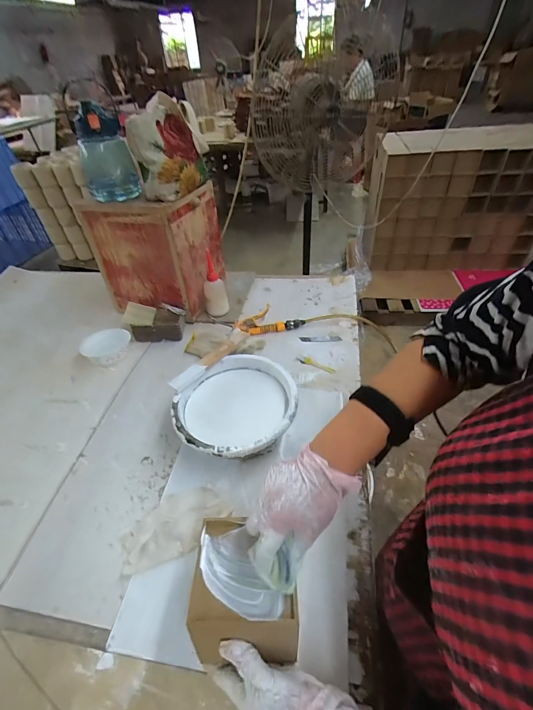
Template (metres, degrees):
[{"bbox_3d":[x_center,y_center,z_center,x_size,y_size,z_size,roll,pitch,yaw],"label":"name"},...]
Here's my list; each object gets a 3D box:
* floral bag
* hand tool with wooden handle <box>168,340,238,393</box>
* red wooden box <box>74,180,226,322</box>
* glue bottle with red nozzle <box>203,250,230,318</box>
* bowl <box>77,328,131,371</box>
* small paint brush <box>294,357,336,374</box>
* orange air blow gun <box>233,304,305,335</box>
[{"bbox_3d":[-0.211,-0.463,0.750,0.086,0.170,0.189,11,45,18],"label":"floral bag"},{"bbox_3d":[-0.122,0.016,0.657,0.028,0.022,0.156,29,53,31],"label":"hand tool with wooden handle"},{"bbox_3d":[-0.291,-0.303,0.929,0.260,0.287,0.251,8,44,14],"label":"red wooden box"},{"bbox_3d":[-0.140,-0.175,0.901,0.062,0.165,0.048,-13,44,-8],"label":"glue bottle with red nozzle"},{"bbox_3d":[-0.385,-0.020,0.810,0.098,0.047,0.098,-3,44,3],"label":"bowl"},{"bbox_3d":[0.112,0.022,0.766,0.097,0.004,0.021,19,49,24],"label":"small paint brush"},{"bbox_3d":[0.002,-0.093,0.894,0.177,0.030,0.093,-12,44,-6],"label":"orange air blow gun"}]

